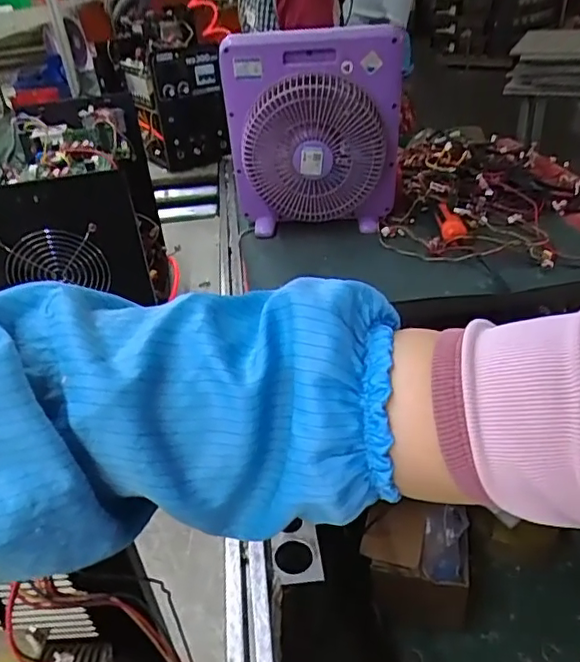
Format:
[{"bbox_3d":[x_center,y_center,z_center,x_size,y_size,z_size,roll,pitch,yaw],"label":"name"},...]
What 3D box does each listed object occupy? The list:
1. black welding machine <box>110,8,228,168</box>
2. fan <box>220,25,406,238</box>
[{"bbox_3d":[-0.330,-0.651,1.526,0.173,0.324,0.417,-19,36,-19],"label":"black welding machine"},{"bbox_3d":[0.047,-0.349,1.009,0.298,0.329,0.098,-6,34,-1],"label":"fan"}]

